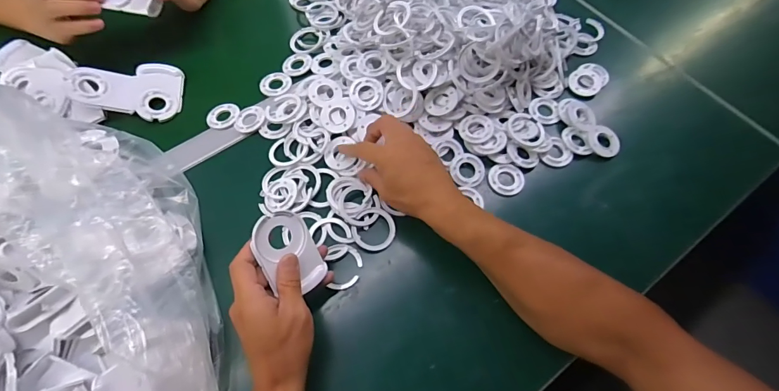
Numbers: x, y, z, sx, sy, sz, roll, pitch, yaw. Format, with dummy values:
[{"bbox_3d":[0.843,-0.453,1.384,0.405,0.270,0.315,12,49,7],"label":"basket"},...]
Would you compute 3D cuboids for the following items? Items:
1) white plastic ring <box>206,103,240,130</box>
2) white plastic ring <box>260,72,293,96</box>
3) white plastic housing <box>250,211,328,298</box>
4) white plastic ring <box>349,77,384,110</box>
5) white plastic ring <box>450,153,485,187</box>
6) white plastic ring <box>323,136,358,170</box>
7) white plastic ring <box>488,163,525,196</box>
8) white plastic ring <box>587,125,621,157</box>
[{"bbox_3d":[-0.229,-0.108,0.522,0.044,0.006,0.040,0,64,0],"label":"white plastic ring"},{"bbox_3d":[-0.163,-0.161,0.550,0.045,0.005,0.043,0,64,0],"label":"white plastic ring"},{"bbox_3d":[-0.098,0.057,0.373,0.056,0.011,0.084,-33,100,-36],"label":"white plastic housing"},{"bbox_3d":[-0.030,-0.132,0.493,0.043,0.004,0.042,0,87,1],"label":"white plastic ring"},{"bbox_3d":[0.098,-0.033,0.480,0.045,0.006,0.043,0,64,0],"label":"white plastic ring"},{"bbox_3d":[-0.063,-0.053,0.479,0.039,0.004,0.042,-1,81,5],"label":"white plastic ring"},{"bbox_3d":[0.147,-0.021,0.480,0.044,0.011,0.039,14,65,6],"label":"white plastic ring"},{"bbox_3d":[0.281,-0.072,0.498,0.041,0.009,0.045,0,64,0],"label":"white plastic ring"}]

